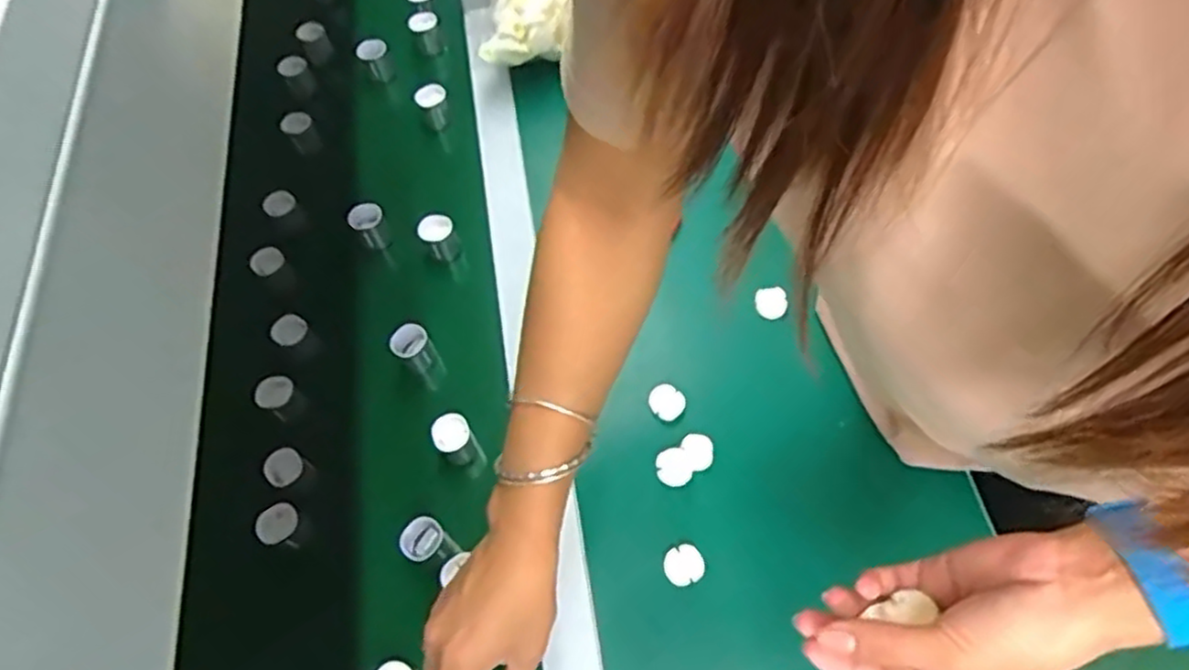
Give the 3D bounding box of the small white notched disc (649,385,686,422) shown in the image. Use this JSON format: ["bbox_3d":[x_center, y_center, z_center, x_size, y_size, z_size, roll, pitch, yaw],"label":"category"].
[{"bbox_3d":[0.059,0.054,0.593,0.028,0.008,0.025,36,69,21],"label":"small white notched disc"}]

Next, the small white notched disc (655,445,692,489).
[{"bbox_3d":[0.061,0.102,0.567,0.026,0.008,0.029,-20,61,-7],"label":"small white notched disc"}]

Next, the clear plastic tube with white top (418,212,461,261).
[{"bbox_3d":[-0.143,-0.092,0.681,0.033,0.034,0.029,-37,65,-16],"label":"clear plastic tube with white top"}]

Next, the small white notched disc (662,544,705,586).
[{"bbox_3d":[0.065,0.168,0.533,0.029,0.008,0.026,-19,61,-7],"label":"small white notched disc"}]

